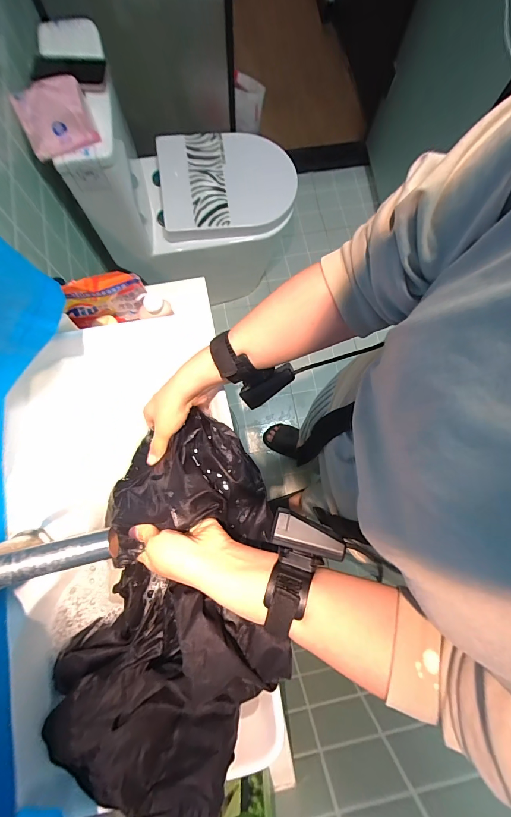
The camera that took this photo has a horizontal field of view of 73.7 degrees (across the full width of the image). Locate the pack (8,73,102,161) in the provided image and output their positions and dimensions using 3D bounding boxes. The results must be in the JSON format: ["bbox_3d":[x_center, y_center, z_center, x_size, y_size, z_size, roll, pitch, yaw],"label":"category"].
[{"bbox_3d":[-0.405,-0.588,0.691,0.133,0.044,0.111,-21,122,-4],"label":"pack"}]

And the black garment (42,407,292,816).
[{"bbox_3d":[-0.087,0.213,0.390,0.230,0.104,0.394,15,78,2],"label":"black garment"}]

